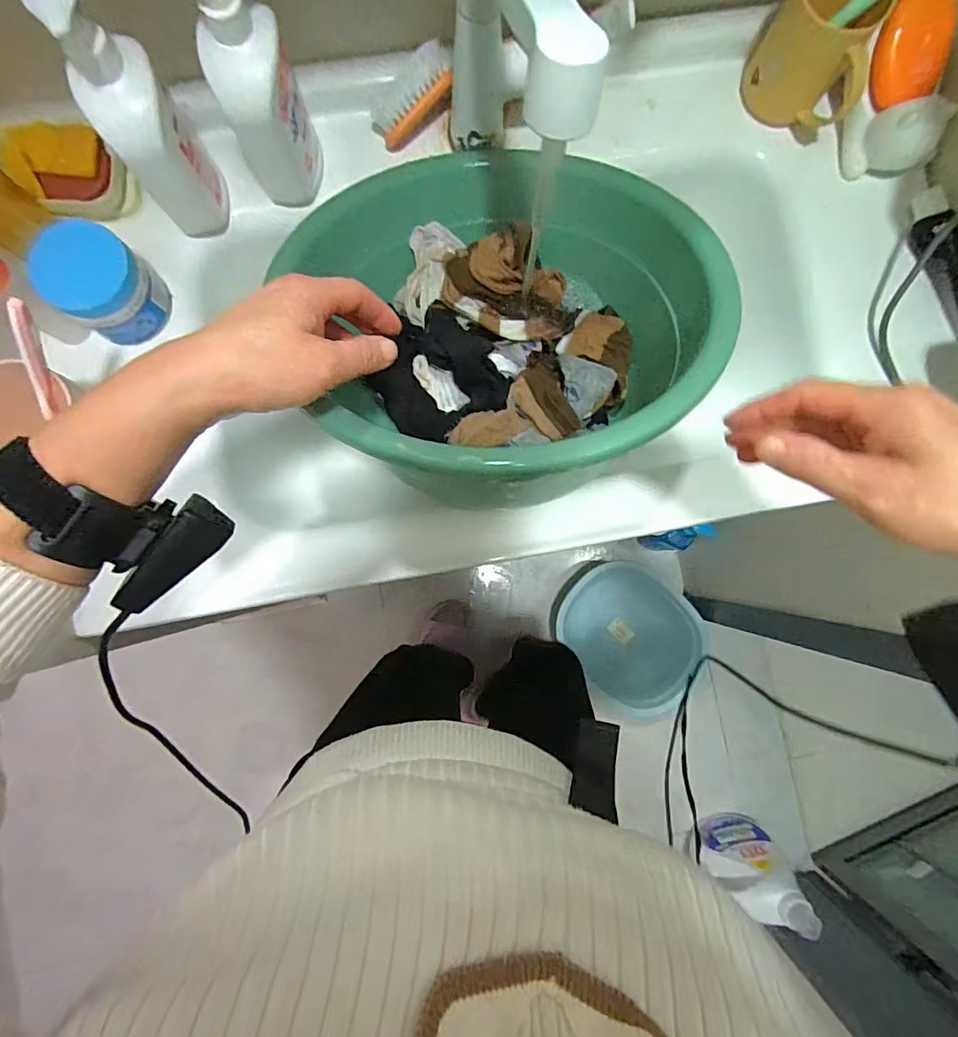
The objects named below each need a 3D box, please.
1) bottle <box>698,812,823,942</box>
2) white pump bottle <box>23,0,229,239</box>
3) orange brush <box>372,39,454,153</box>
[{"bbox_3d":[0.597,0.772,1.097,0.180,0.283,0.088,-1,86,-2],"label":"bottle"},{"bbox_3d":[-0.268,-0.317,0.406,0.067,0.186,0.060,-37,88,-4],"label":"white pump bottle"},{"bbox_3d":[-0.064,-0.407,0.483,0.095,0.029,0.032,-37,87,25],"label":"orange brush"}]

